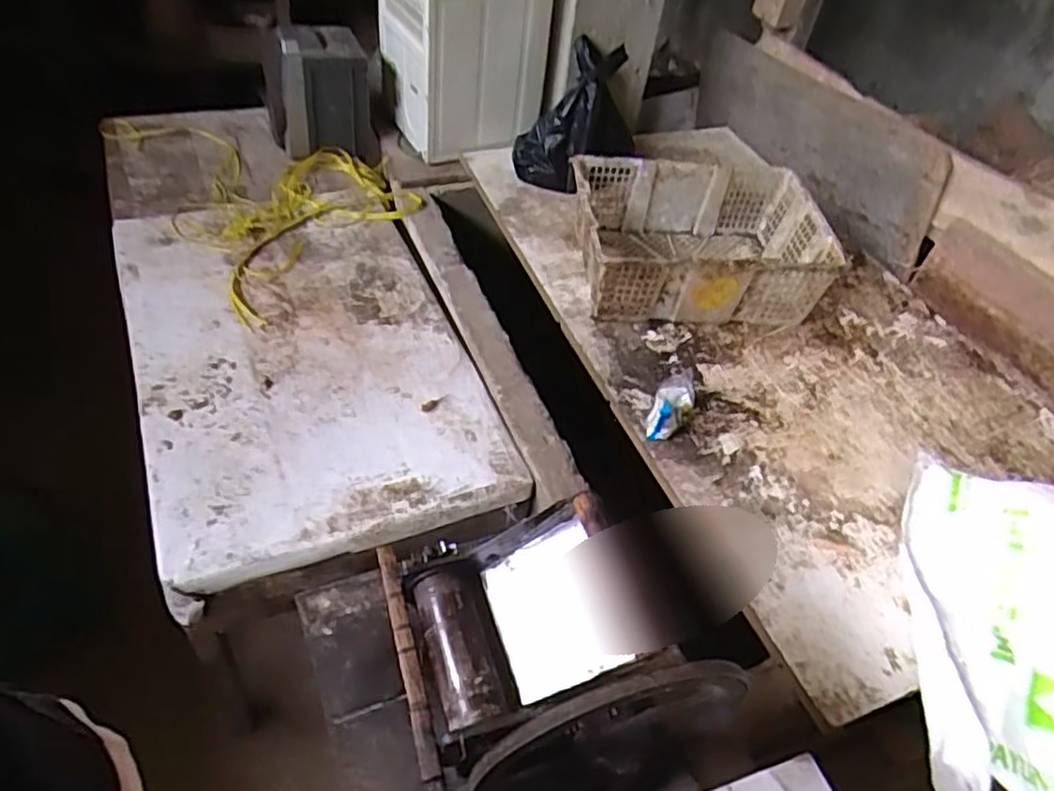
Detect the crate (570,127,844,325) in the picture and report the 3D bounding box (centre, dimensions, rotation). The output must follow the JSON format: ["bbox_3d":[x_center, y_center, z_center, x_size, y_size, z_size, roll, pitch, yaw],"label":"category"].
[{"bbox_3d":[0.335,-0.301,1.443,0.472,0.187,0.373,2,42,-5],"label":"crate"}]

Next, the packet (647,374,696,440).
[{"bbox_3d":[0.236,0.020,1.178,0.057,0.031,0.121,26,68,21],"label":"packet"}]

